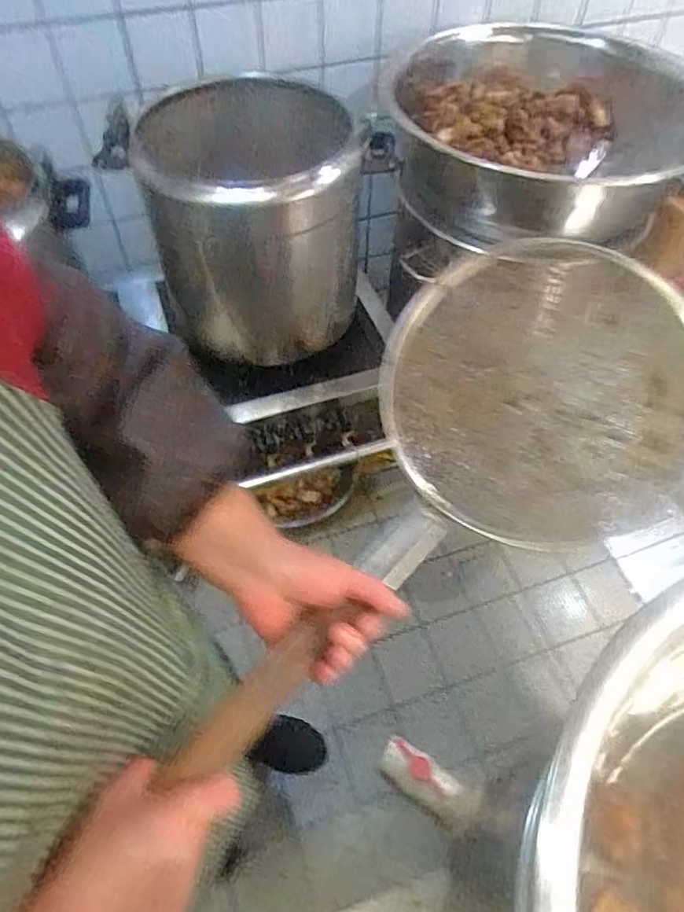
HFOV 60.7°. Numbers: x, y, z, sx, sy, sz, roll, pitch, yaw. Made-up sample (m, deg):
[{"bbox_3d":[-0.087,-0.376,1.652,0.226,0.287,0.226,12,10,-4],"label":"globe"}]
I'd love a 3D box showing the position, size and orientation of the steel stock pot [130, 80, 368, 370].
[{"bbox_3d":[-0.189,-0.497,1.306,0.408,0.460,0.415,0,54,0],"label":"steel stock pot"}]

